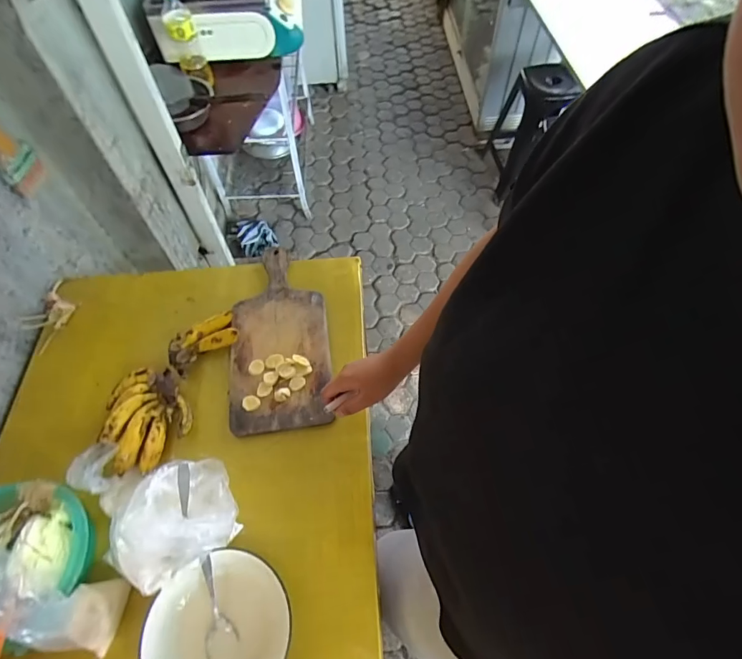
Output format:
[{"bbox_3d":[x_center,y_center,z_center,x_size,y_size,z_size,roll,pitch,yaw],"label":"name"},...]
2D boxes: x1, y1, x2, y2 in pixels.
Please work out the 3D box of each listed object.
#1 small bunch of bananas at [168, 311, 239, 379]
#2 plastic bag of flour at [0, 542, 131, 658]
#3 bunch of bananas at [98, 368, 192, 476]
[{"bbox_3d":[-0.291,0.017,0.716,0.129,0.040,0.077,-36,66,-18],"label":"small bunch of bananas"},{"bbox_3d":[-0.377,0.313,0.477,0.064,0.205,0.074,2,51,46],"label":"plastic bag of flour"},{"bbox_3d":[-0.356,0.128,0.646,0.123,0.066,0.166,-29,64,-15],"label":"bunch of bananas"}]

